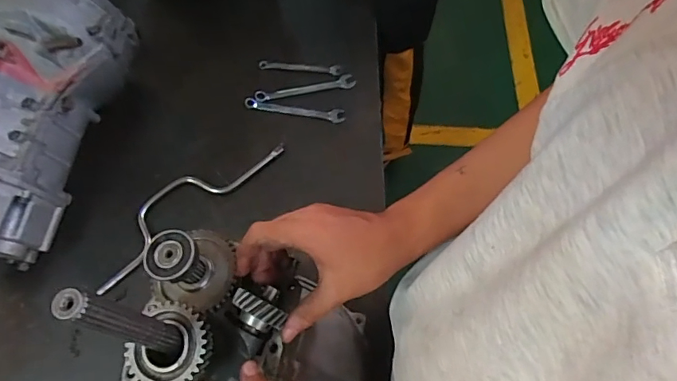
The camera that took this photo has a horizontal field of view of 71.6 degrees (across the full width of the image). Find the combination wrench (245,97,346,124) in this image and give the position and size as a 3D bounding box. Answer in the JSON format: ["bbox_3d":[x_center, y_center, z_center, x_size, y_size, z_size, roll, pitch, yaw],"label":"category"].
[{"bbox_3d":[-0.084,-0.154,0.899,0.189,0.014,0.025,8,63,1],"label":"combination wrench"}]

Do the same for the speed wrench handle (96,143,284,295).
[{"bbox_3d":[-0.259,0.013,0.799,0.367,0.020,0.082,-41,71,-21],"label":"speed wrench handle"}]

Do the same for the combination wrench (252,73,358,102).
[{"bbox_3d":[-0.065,-0.200,0.916,0.195,0.004,0.028,-14,64,-10],"label":"combination wrench"}]

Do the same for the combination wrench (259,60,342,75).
[{"bbox_3d":[-0.077,-0.248,0.939,0.161,0.010,0.021,7,63,1],"label":"combination wrench"}]

